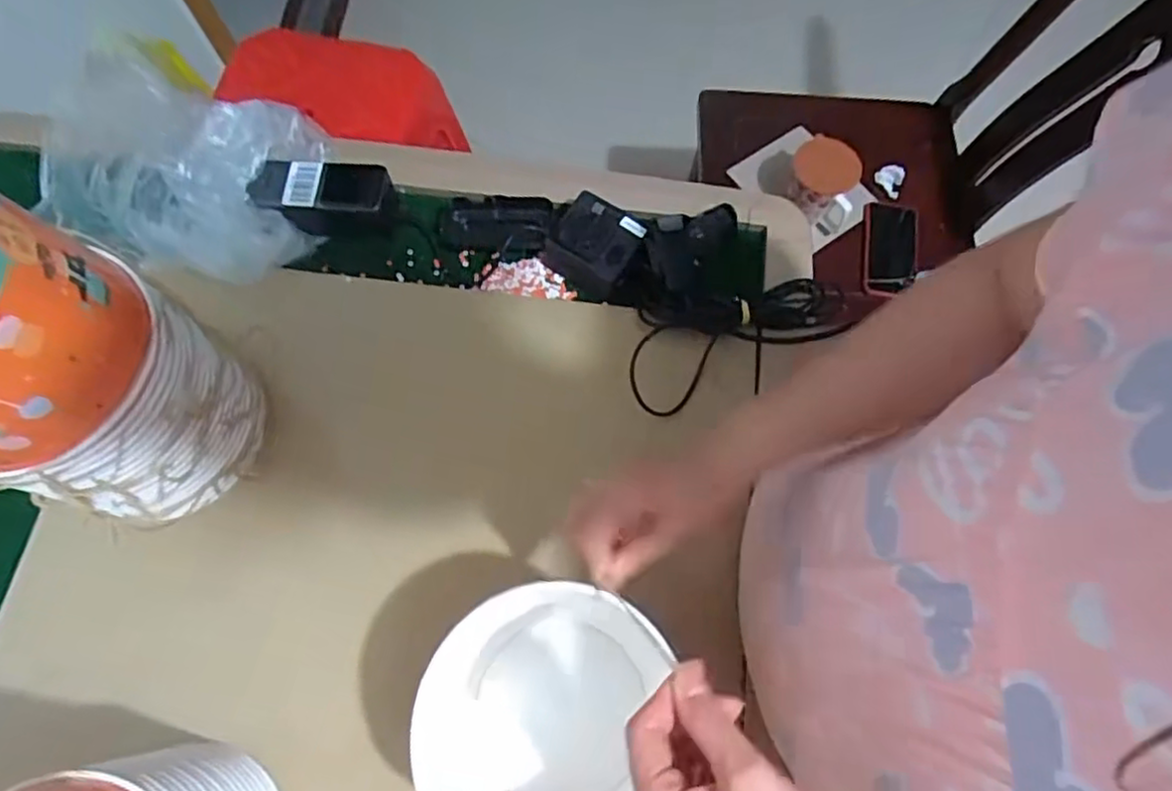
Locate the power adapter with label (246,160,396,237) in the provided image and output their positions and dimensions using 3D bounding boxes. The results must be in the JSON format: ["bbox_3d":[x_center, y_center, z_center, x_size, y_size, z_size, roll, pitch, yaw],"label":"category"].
[{"bbox_3d":[-0.256,-0.196,0.663,0.131,0.049,0.066,4,69,2],"label":"power adapter with label"}]

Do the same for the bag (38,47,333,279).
[{"bbox_3d":[-0.404,-0.227,0.664,0.297,0.079,0.194,19,71,8],"label":"bag"}]

